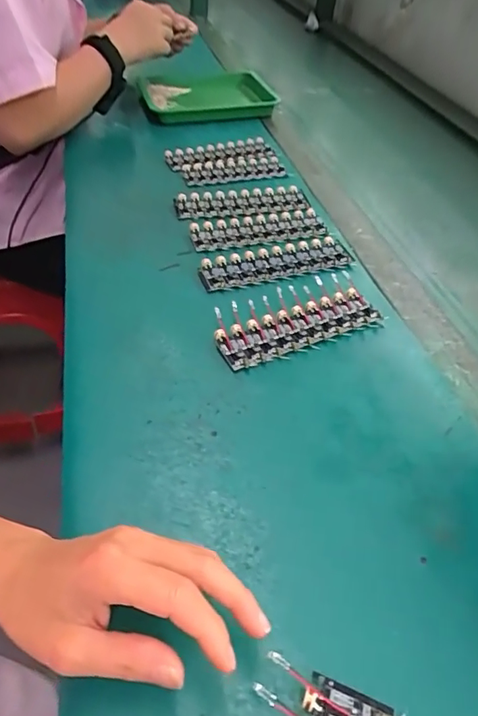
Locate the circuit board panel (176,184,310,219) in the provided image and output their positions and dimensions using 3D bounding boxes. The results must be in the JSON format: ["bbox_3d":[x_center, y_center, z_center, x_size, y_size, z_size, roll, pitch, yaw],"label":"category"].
[{"bbox_3d":[0.003,-0.191,0.581,0.154,0.008,0.061,-5,47,-12],"label":"circuit board panel"}]

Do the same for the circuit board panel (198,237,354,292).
[{"bbox_3d":[0.038,-0.102,0.500,0.159,0.006,0.053,-10,48,-16],"label":"circuit board panel"}]

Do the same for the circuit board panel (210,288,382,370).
[{"bbox_3d":[0.054,-0.027,0.428,0.151,0.009,0.047,-19,51,-24],"label":"circuit board panel"}]

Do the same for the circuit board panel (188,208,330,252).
[{"bbox_3d":[0.023,-0.146,0.541,0.151,0.006,0.061,-12,49,-18],"label":"circuit board panel"}]

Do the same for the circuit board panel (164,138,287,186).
[{"bbox_3d":[-0.018,-0.270,0.655,0.147,0.010,0.106,-8,47,-15],"label":"circuit board panel"}]

